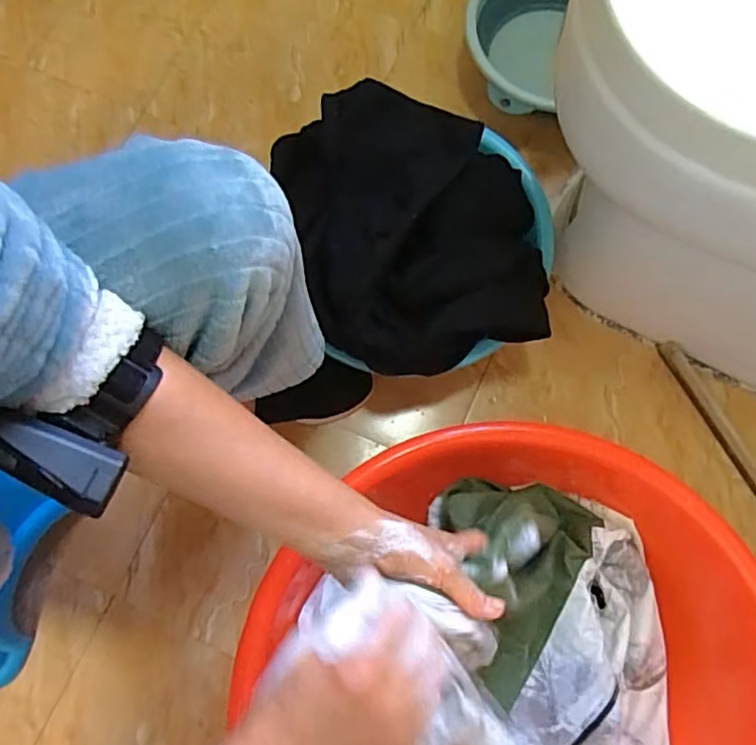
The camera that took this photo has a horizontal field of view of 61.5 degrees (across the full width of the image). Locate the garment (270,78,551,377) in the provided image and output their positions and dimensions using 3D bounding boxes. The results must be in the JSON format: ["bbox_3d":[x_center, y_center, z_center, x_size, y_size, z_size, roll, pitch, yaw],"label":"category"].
[{"bbox_3d":[0.040,-0.169,0.717,0.271,0.107,0.317,-18,75,-3],"label":"garment"}]

